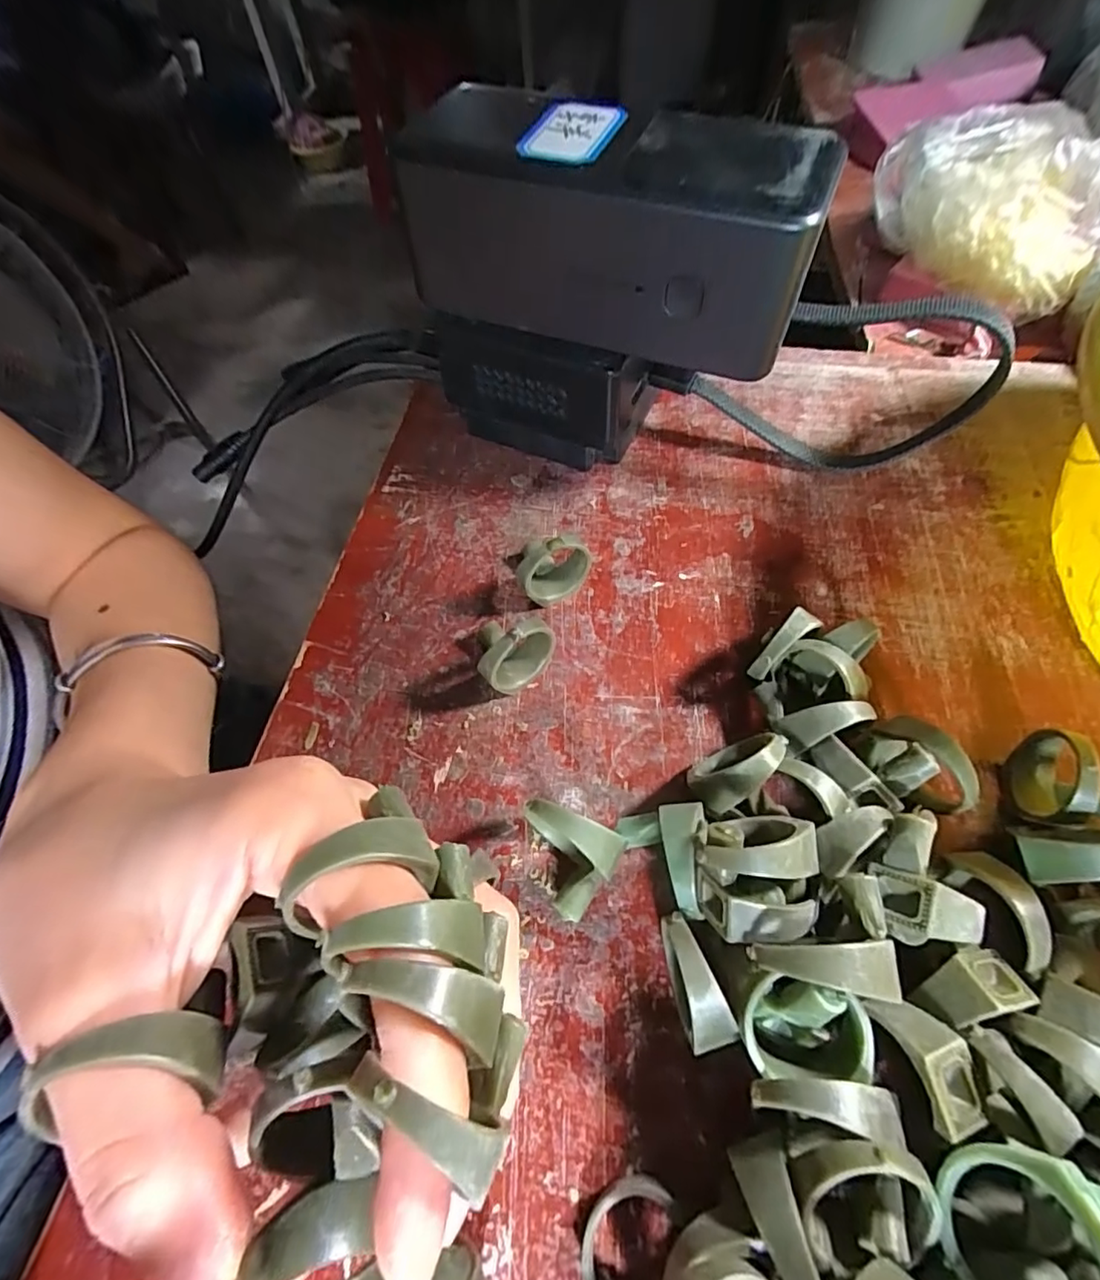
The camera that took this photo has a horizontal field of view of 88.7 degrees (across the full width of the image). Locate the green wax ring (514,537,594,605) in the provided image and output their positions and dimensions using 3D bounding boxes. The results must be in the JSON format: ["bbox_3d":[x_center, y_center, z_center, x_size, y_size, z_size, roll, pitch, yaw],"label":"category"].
[{"bbox_3d":[0.000,-0.027,0.195,0.025,0.030,0.014,-29,61,-13],"label":"green wax ring"}]

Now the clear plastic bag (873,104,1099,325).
[{"bbox_3d":[0.224,-0.220,0.281,0.082,0.049,0.116,-35,63,-16],"label":"clear plastic bag"}]

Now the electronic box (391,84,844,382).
[{"bbox_3d":[0.015,-0.129,0.178,0.127,0.052,0.051,14,61,12],"label":"electronic box"}]

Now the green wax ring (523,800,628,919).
[{"bbox_3d":[0.004,0.059,0.148,0.026,0.027,0.022,17,63,12],"label":"green wax ring"}]

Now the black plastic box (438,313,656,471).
[{"bbox_3d":[-0.001,-0.106,0.227,0.080,0.053,0.038,19,62,15],"label":"black plastic box"}]

